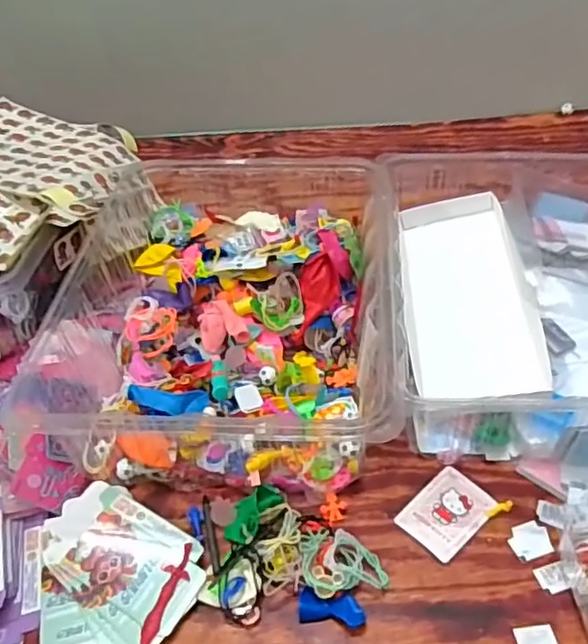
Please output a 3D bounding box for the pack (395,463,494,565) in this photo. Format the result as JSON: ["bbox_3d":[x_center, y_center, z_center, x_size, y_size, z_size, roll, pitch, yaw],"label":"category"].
[{"bbox_3d":[0.149,0.185,0.614,0.090,0.005,0.063,-35,51,-29],"label":"pack"}]

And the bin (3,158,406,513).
[{"bbox_3d":[-0.083,-0.022,0.749,0.393,0.131,0.483,2,43,6],"label":"bin"}]

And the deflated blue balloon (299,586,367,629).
[{"bbox_3d":[0.033,0.249,0.547,0.057,0.014,0.028,0,43,4],"label":"deflated blue balloon"}]

